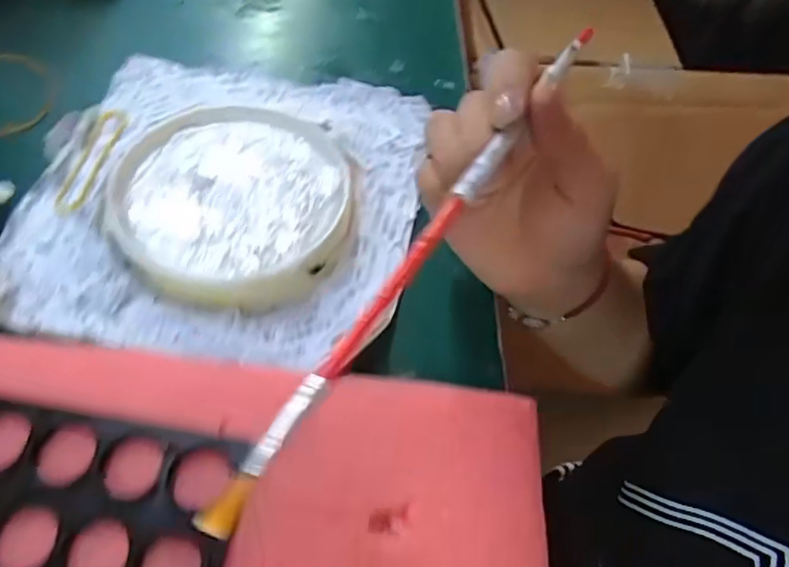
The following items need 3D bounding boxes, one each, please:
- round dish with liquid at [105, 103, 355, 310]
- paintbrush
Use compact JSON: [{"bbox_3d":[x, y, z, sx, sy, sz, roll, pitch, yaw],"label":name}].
[{"bbox_3d":[-0.084,-0.048,0.316,0.118,0.013,0.128,2,56,-2],"label":"round dish with liquid"},{"bbox_3d":[0.022,-0.028,0.189,0.007,0.004,0.238,27,54,14],"label":"paintbrush"}]

